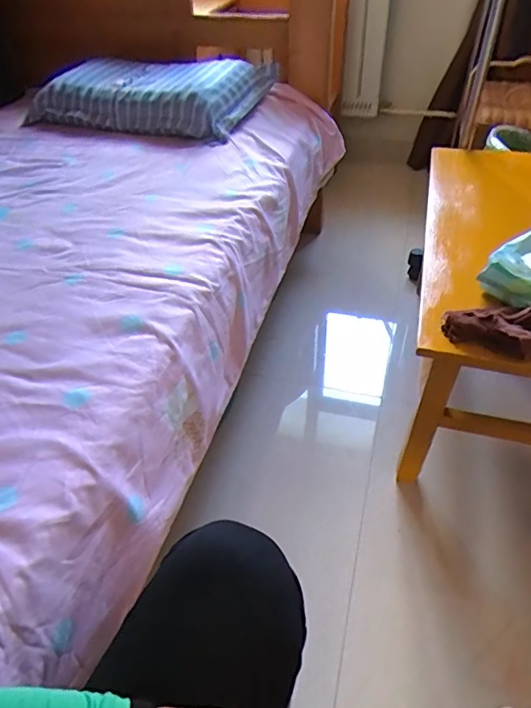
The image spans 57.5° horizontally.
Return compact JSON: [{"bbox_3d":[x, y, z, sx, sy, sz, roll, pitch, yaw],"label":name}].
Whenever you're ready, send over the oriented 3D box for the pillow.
[{"bbox_3d":[-0.315,-0.737,1.366,0.588,0.136,0.459,16,47,18],"label":"pillow"}]

